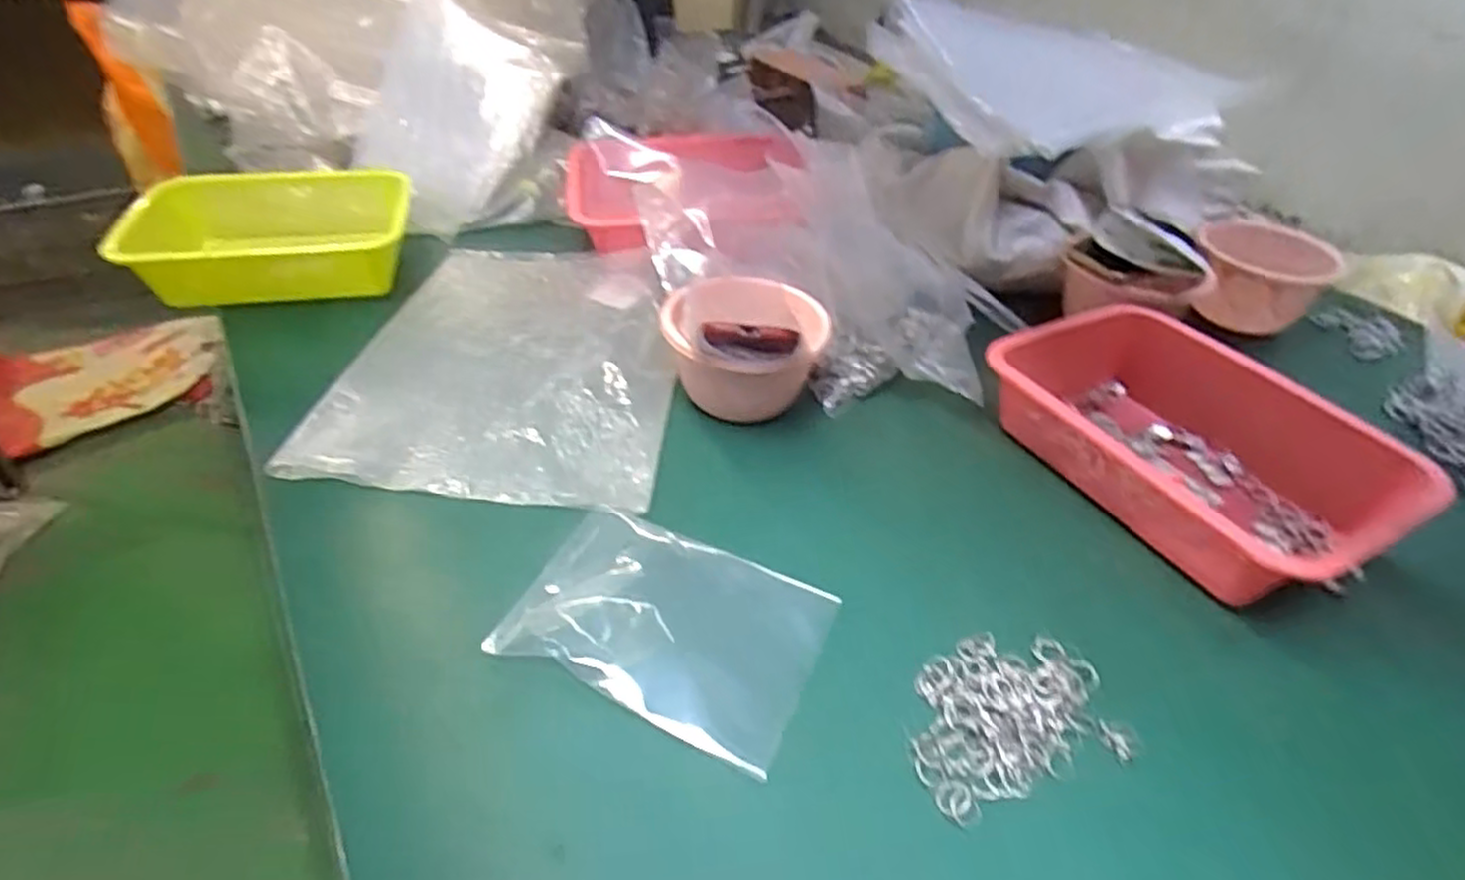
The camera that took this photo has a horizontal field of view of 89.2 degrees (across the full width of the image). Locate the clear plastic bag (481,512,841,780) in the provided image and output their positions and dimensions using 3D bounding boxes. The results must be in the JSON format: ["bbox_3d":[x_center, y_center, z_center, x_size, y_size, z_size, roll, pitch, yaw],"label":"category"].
[{"bbox_3d":[-0.041,0.120,0.501,0.195,0.017,0.144,21,43,13],"label":"clear plastic bag"}]

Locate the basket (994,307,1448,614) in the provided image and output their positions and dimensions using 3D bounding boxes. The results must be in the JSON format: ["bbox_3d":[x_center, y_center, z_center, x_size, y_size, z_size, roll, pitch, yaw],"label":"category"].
[{"bbox_3d":[0.382,0.005,0.626,0.220,0.083,0.294,-18,45,-24],"label":"basket"}]

